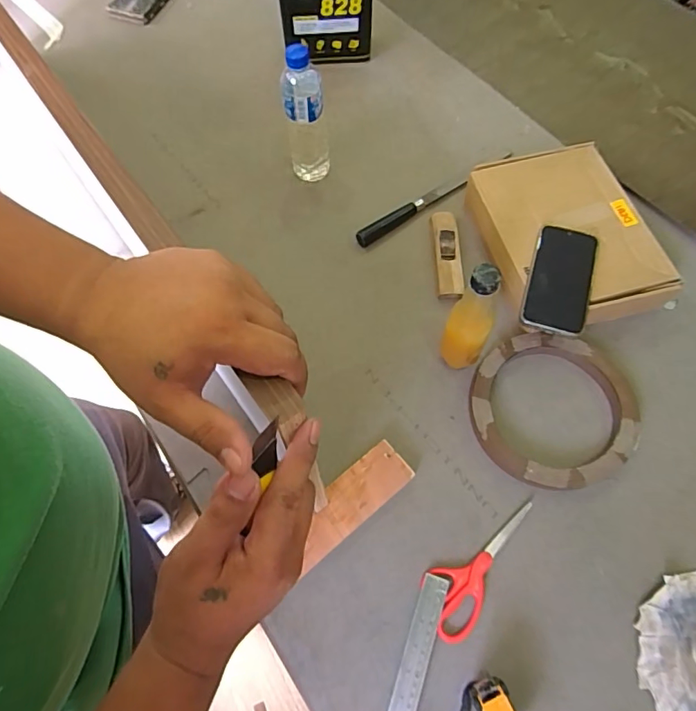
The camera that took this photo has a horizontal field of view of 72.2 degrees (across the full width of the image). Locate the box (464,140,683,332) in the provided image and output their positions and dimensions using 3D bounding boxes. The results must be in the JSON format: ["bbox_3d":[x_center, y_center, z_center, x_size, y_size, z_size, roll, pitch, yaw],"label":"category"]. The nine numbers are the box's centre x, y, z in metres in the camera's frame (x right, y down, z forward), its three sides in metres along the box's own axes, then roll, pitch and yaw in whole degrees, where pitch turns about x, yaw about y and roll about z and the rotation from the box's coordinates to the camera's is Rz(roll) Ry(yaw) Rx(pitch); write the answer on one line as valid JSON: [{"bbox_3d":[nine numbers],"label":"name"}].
[{"bbox_3d":[0.302,-0.171,0.698,0.218,0.077,0.277,-15,67,-4],"label":"box"}]

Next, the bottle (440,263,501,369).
[{"bbox_3d":[0.146,-0.040,0.580,0.057,0.190,0.051,19,68,10],"label":"bottle"}]

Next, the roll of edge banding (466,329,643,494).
[{"bbox_3d":[0.265,0.068,0.621,0.208,0.025,0.200,-1,66,2],"label":"roll of edge banding"}]

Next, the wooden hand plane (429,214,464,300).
[{"bbox_3d":[0.150,-0.151,0.723,0.039,0.026,0.159,-2,66,2],"label":"wooden hand plane"}]

